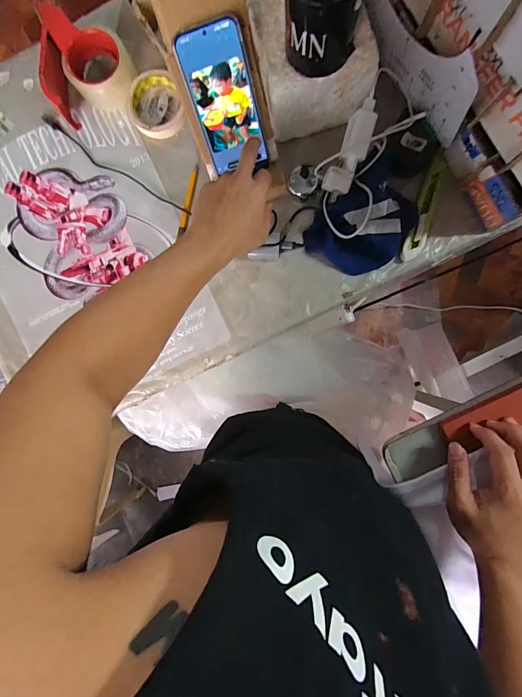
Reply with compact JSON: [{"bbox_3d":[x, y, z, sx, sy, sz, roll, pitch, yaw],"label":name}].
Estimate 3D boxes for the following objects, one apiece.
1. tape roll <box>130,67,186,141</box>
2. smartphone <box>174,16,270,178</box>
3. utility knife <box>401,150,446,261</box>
[{"bbox_3d":[-0.161,-0.379,0.553,0.082,0.021,0.094,-13,89,4],"label":"tape roll"},{"bbox_3d":[-0.044,-0.307,0.448,0.078,0.154,0.006,-15,45,4],"label":"smartphone"},{"bbox_3d":[0.241,-0.205,0.518,0.028,0.016,0.160,19,91,4],"label":"utility knife"}]

